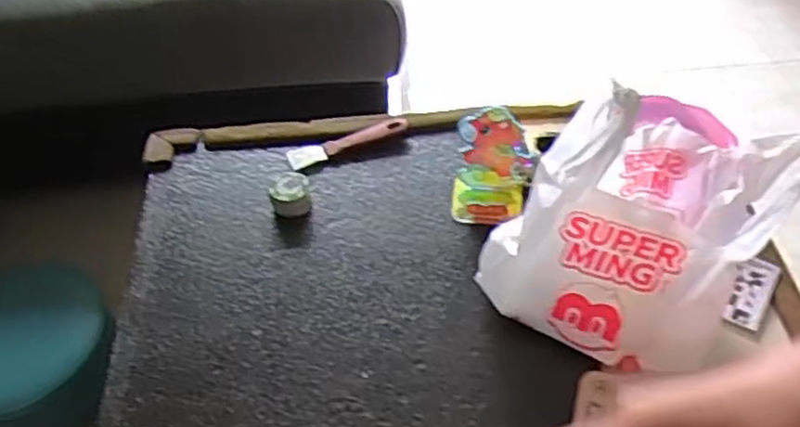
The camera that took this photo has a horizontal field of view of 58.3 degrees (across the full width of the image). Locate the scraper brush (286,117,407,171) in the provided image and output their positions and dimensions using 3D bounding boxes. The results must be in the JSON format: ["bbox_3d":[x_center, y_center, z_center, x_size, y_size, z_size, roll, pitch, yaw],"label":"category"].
[{"bbox_3d":[-0.067,-0.094,0.925,0.158,0.012,0.030,-20,48,-17],"label":"scraper brush"}]

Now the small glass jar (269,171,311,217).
[{"bbox_3d":[-0.129,-0.021,0.842,0.044,0.033,0.046,-2,46,0],"label":"small glass jar"}]

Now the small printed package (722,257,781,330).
[{"bbox_3d":[0.358,0.084,0.733,0.039,0.013,0.080,22,62,16],"label":"small printed package"}]

